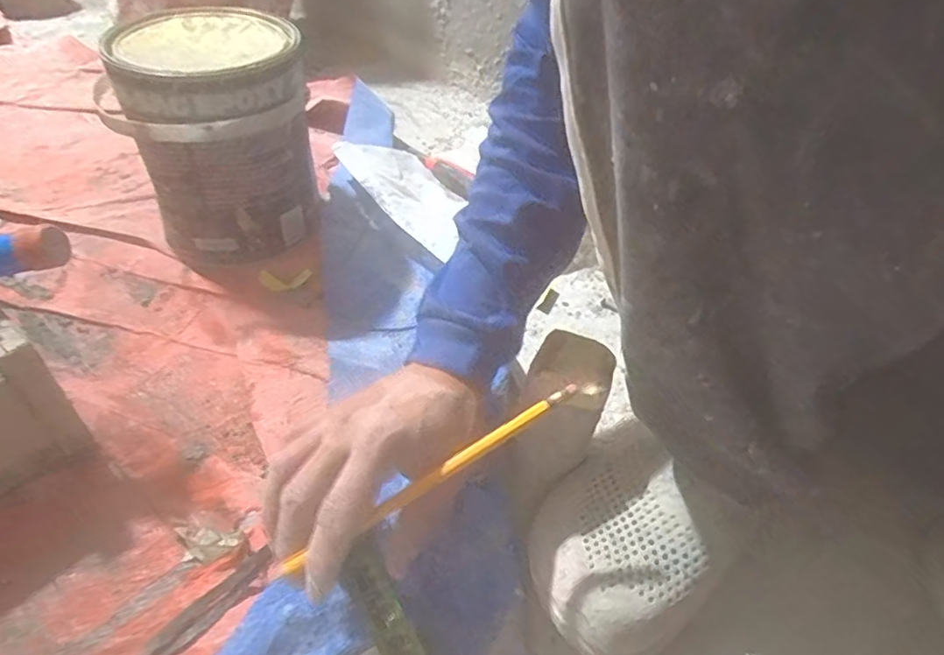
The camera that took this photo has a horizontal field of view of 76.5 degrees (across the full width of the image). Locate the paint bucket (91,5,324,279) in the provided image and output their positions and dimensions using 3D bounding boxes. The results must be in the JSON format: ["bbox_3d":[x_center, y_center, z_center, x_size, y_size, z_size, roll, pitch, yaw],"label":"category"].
[{"bbox_3d":[-0.231,-0.171,0.569,0.146,0.185,0.160,3,45,-3],"label":"paint bucket"}]

